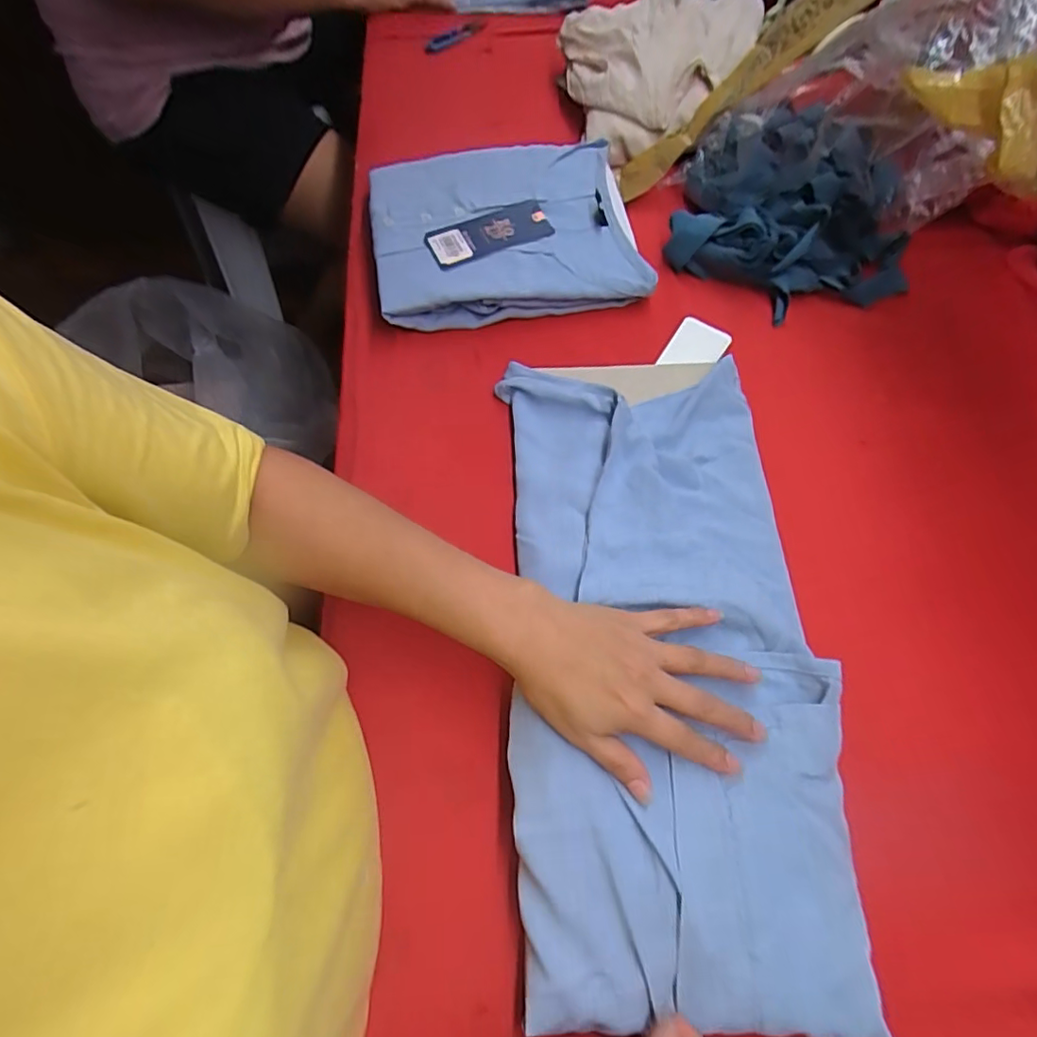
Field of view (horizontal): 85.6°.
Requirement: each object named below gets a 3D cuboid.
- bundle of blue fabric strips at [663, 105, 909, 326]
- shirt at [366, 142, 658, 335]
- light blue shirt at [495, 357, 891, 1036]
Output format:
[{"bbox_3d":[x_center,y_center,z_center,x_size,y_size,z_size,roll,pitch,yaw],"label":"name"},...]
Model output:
[{"bbox_3d":[0.268,-0.296,0.537,0.223,0.082,0.190,17,66,8],"label":"bundle of blue fabric strips"},{"bbox_3d":[-0.016,-0.288,0.554,0.245,0.041,0.200,-8,65,-4],"label":"shirt"},{"bbox_3d":[0.099,0.074,0.390,0.202,0.030,0.436,-1,63,0],"label":"light blue shirt"}]

